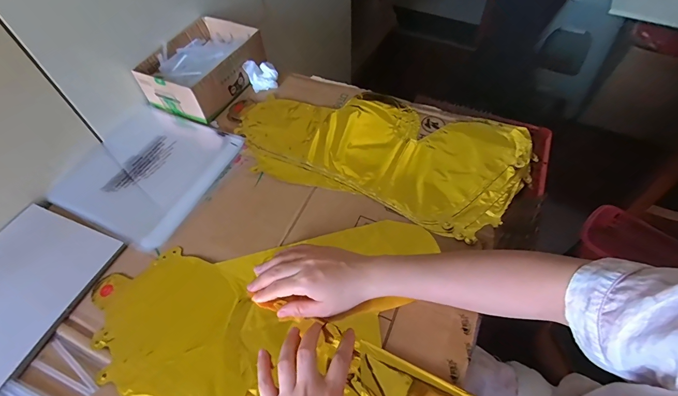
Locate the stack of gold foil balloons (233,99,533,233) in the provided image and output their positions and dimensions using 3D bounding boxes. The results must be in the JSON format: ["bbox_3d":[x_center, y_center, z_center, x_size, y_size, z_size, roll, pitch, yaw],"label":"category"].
[{"bbox_3d":[0.062,-0.080,0.522,0.425,0.016,0.213,16,57,12],"label":"stack of gold foil balloons"}]

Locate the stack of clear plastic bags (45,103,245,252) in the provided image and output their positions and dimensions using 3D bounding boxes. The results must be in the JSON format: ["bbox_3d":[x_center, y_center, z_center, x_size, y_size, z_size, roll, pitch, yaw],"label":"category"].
[{"bbox_3d":[-0.284,-0.049,0.515,0.211,0.010,0.212,20,58,15],"label":"stack of clear plastic bags"}]

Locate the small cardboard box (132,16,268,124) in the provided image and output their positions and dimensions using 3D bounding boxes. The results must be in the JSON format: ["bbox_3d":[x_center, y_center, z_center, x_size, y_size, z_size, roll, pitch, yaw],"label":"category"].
[{"bbox_3d":[-0.227,-0.223,0.596,0.147,0.066,0.189,17,57,13],"label":"small cardboard box"}]

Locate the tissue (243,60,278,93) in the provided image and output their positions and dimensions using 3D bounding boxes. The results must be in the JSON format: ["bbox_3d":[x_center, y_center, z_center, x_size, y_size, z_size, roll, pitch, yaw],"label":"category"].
[{"bbox_3d":[-0.135,-0.217,0.603,0.052,0.040,0.042,-22,57,-13],"label":"tissue"}]

